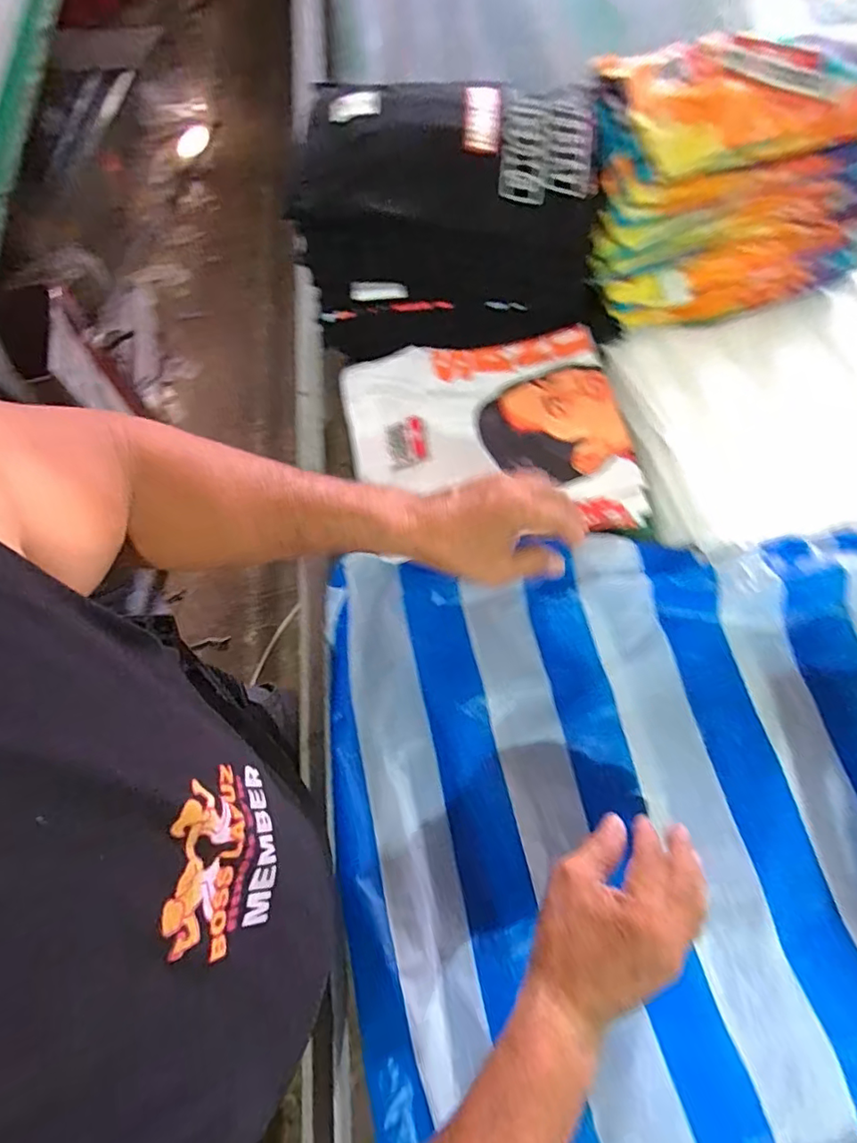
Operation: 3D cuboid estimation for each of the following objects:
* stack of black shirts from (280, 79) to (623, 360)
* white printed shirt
[{"bbox_3d":[0.038,-0.363,0.570,0.326,0.160,0.206,0,69,3],"label":"stack of black shirts"},{"bbox_3d":[0.062,-0.145,0.574,0.287,0.034,0.236,-10,69,-1],"label":"white printed shirt"}]

